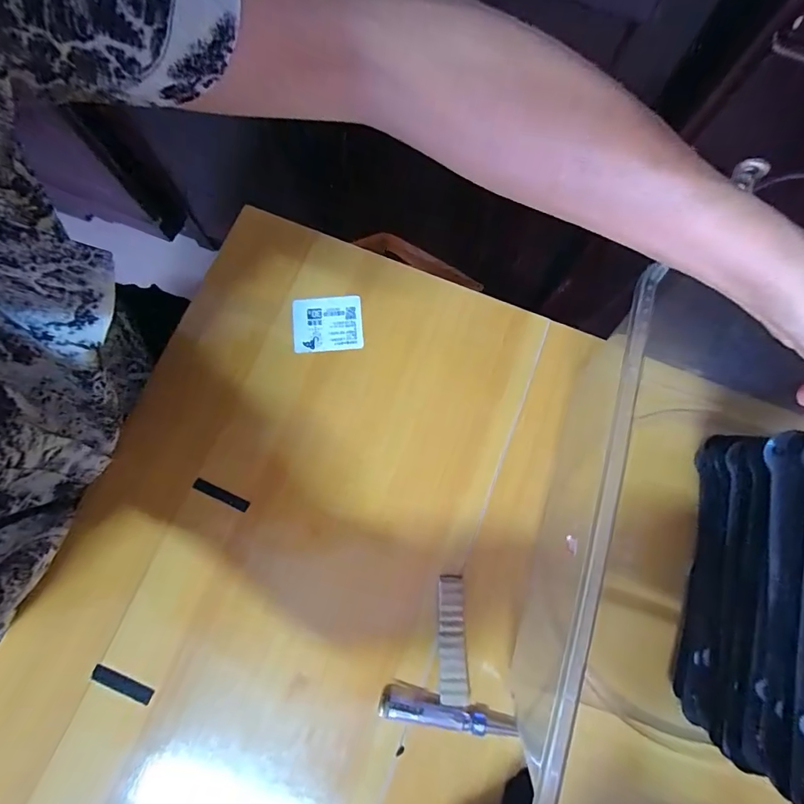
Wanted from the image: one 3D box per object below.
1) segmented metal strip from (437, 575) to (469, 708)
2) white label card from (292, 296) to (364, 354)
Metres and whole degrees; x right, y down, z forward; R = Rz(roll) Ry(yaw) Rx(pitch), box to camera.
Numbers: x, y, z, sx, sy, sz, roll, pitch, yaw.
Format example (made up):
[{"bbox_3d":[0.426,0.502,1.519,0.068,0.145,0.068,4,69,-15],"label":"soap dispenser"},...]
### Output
[{"bbox_3d":[0.037,0.176,0.322,0.021,0.005,0.086,-2,77,-1],"label":"segmented metal strip"},{"bbox_3d":[-0.066,-0.068,0.380,0.060,0.004,0.050,-5,80,-3],"label":"white label card"}]

